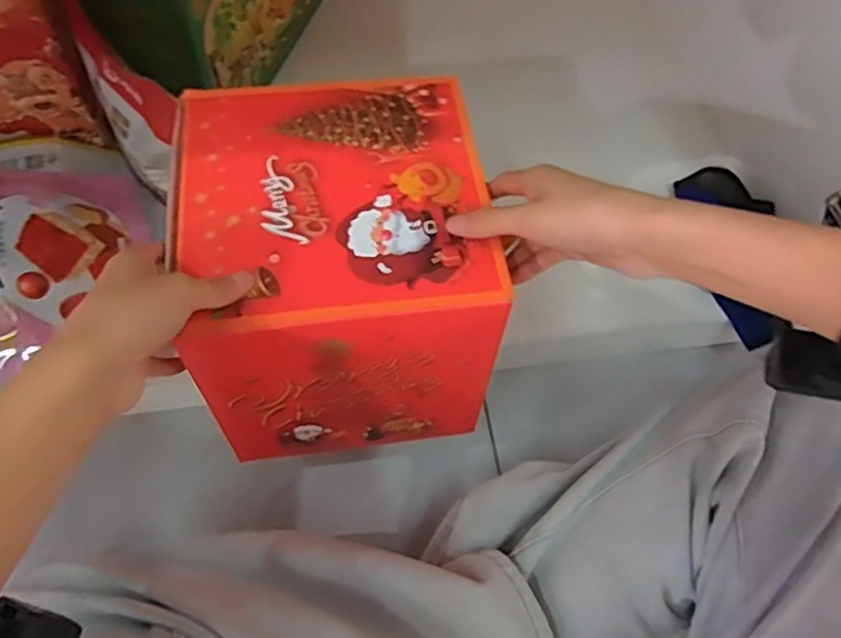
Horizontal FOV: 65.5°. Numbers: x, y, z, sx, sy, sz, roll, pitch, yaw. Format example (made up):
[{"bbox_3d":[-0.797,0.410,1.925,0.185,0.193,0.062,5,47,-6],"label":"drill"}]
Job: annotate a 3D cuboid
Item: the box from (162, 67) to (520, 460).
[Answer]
[{"bbox_3d":[-0.062,-0.036,0.502,0.195,0.186,0.201,-6,60,-7],"label":"box"}]

